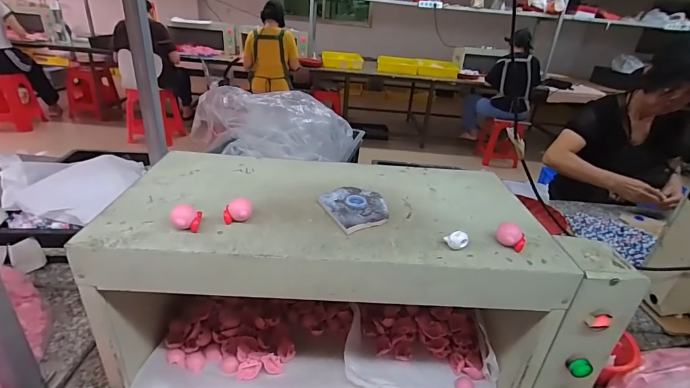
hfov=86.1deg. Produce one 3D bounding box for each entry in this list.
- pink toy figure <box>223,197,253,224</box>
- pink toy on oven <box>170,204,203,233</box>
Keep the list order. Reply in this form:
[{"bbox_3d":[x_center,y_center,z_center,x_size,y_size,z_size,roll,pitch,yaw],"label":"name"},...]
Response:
[{"bbox_3d":[-0.133,0.023,0.460,0.034,0.029,0.024,-2,28,-15],"label":"pink toy figure"},{"bbox_3d":[-0.187,0.030,0.438,0.033,0.027,0.028,-7,29,-24],"label":"pink toy on oven"}]

